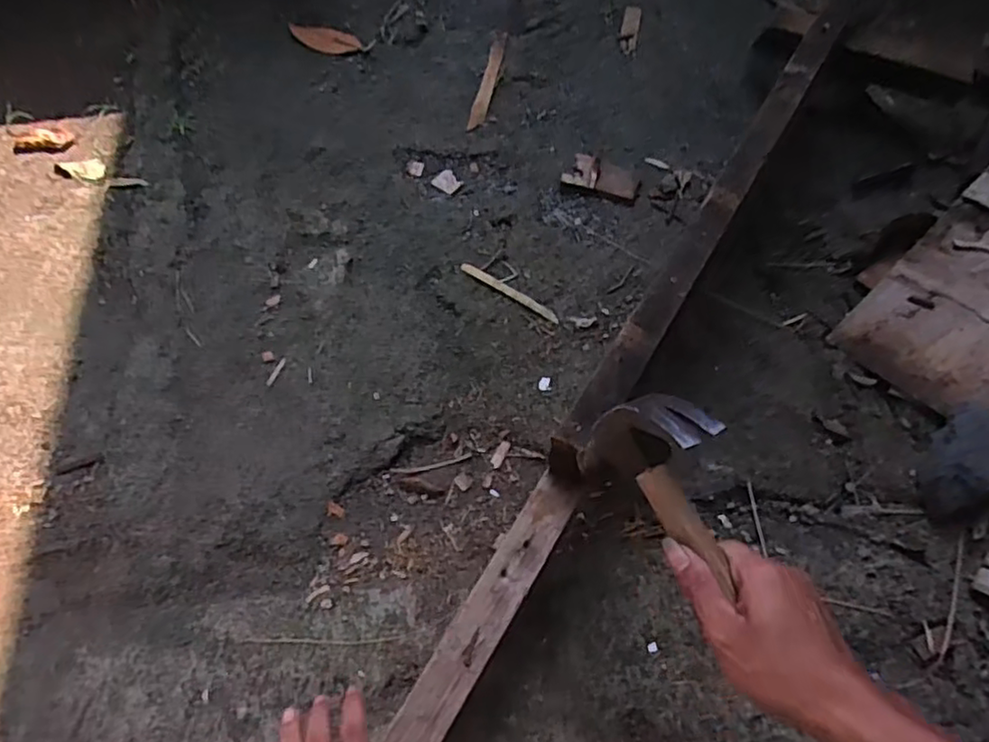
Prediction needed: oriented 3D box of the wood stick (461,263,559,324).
[{"bbox_3d":[0.018,-0.101,0.854,0.147,0.004,0.013,33,61,17],"label":"wood stick"}]

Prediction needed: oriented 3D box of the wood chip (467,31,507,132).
[{"bbox_3d":[-0.008,-0.479,1.094,0.024,0.007,0.250,10,57,3],"label":"wood chip"}]

